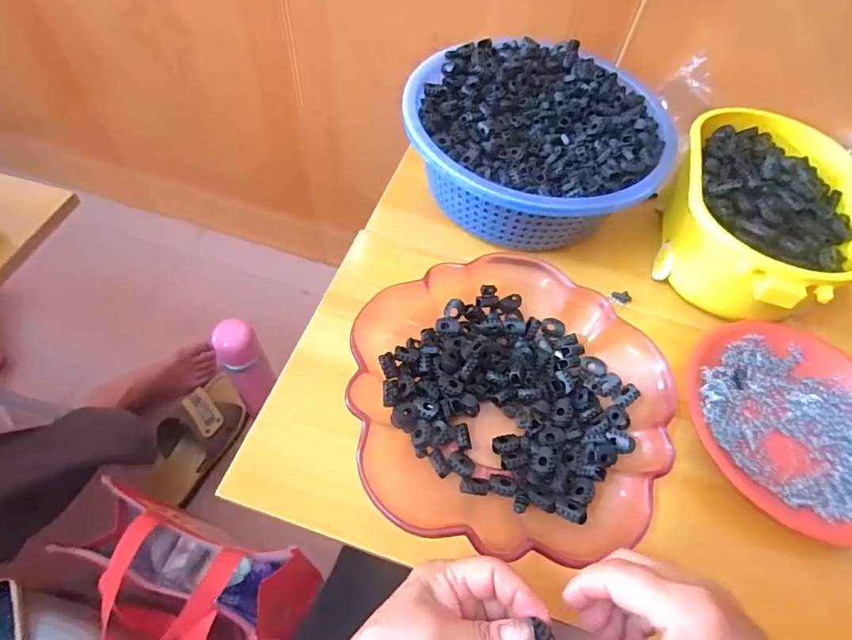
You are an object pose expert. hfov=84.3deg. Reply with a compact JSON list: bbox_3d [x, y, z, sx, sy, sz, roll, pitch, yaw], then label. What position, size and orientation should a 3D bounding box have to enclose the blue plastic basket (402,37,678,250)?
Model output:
[{"bbox_3d":[0.116,-0.198,0.519,0.265,0.092,0.254,12,57,3],"label":"blue plastic basket"}]

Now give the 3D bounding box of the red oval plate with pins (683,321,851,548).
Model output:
[{"bbox_3d":[0.328,0.090,0.416,0.179,0.021,0.195,-12,59,-12],"label":"red oval plate with pins"}]

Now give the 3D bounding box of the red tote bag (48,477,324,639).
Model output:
[{"bbox_3d":[-0.299,0.348,0.616,0.248,0.331,0.136,17,58,6],"label":"red tote bag"}]

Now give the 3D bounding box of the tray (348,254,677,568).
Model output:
[{"bbox_3d":[0.067,0.059,0.385,0.241,0.059,0.239,5,57,-2],"label":"tray"}]

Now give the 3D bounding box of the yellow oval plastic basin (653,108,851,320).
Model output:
[{"bbox_3d":[0.338,-0.108,0.489,0.163,0.089,0.253,17,58,6],"label":"yellow oval plastic basin"}]

